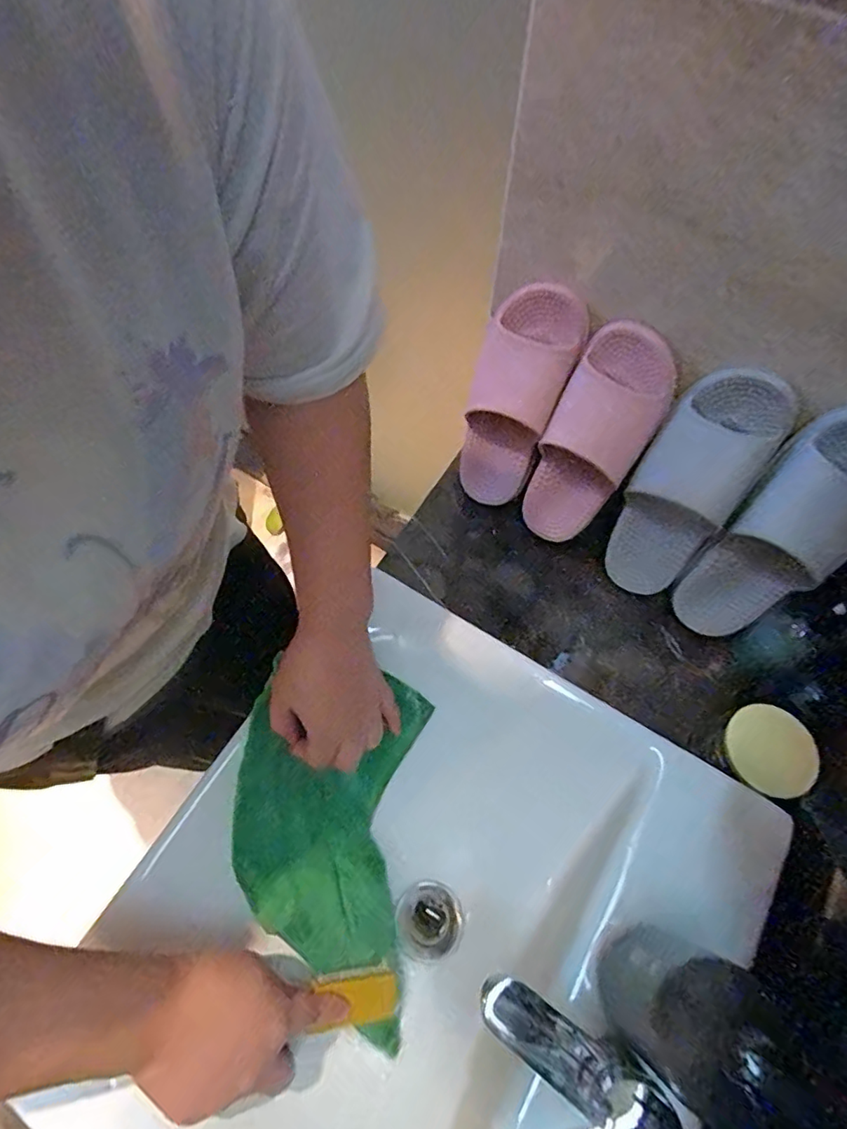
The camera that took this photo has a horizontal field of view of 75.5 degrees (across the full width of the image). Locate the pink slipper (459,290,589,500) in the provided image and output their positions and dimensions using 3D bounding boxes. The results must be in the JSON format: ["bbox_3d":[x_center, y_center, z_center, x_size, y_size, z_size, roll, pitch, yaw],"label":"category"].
[{"bbox_3d":[0.095,-0.172,0.615,0.097,0.257,0.061,30,44,13],"label":"pink slipper"}]

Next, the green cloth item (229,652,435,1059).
[{"bbox_3d":[-0.088,0.246,0.479,0.155,0.027,0.279,10,77,-16],"label":"green cloth item"}]

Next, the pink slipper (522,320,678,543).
[{"bbox_3d":[0.177,-0.121,0.591,0.097,0.244,0.062,31,39,14],"label":"pink slipper"}]

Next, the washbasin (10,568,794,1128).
[{"bbox_3d":[0.015,0.309,0.450,0.382,0.137,0.462,30,68,13],"label":"washbasin"}]

